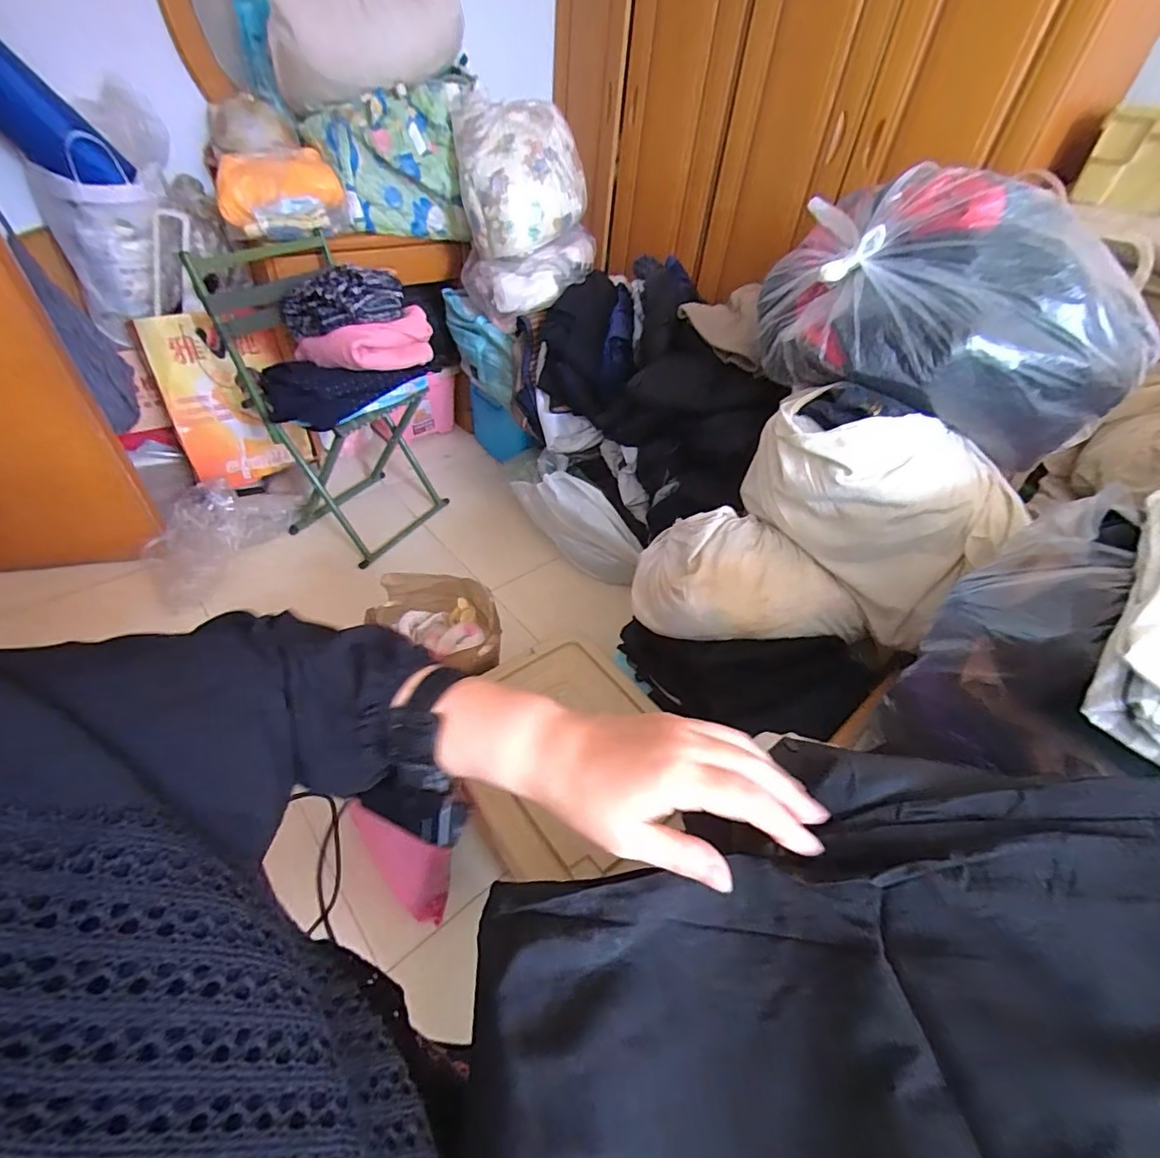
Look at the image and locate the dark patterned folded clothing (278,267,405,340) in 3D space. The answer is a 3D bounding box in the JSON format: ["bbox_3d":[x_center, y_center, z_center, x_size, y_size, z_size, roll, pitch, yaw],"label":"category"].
[{"bbox_3d":[-0.538,-0.614,1.167,0.265,0.118,0.118,-15,46,-2],"label":"dark patterned folded clothing"}]

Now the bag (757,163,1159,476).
[{"bbox_3d":[0.541,-0.406,0.792,0.508,0.276,0.338,18,45,11],"label":"bag"}]

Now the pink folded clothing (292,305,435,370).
[{"bbox_3d":[-0.485,-0.525,1.197,0.298,0.111,0.103,-13,47,-19],"label":"pink folded clothing"}]

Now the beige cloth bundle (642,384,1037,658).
[{"bbox_3d":[0.353,-0.078,0.823,0.471,0.324,0.278,6,44,-1],"label":"beige cloth bundle"}]

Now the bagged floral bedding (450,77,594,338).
[{"bbox_3d":[-0.138,-0.949,1.391,0.353,0.432,0.300,-4,45,-10],"label":"bagged floral bedding"}]

